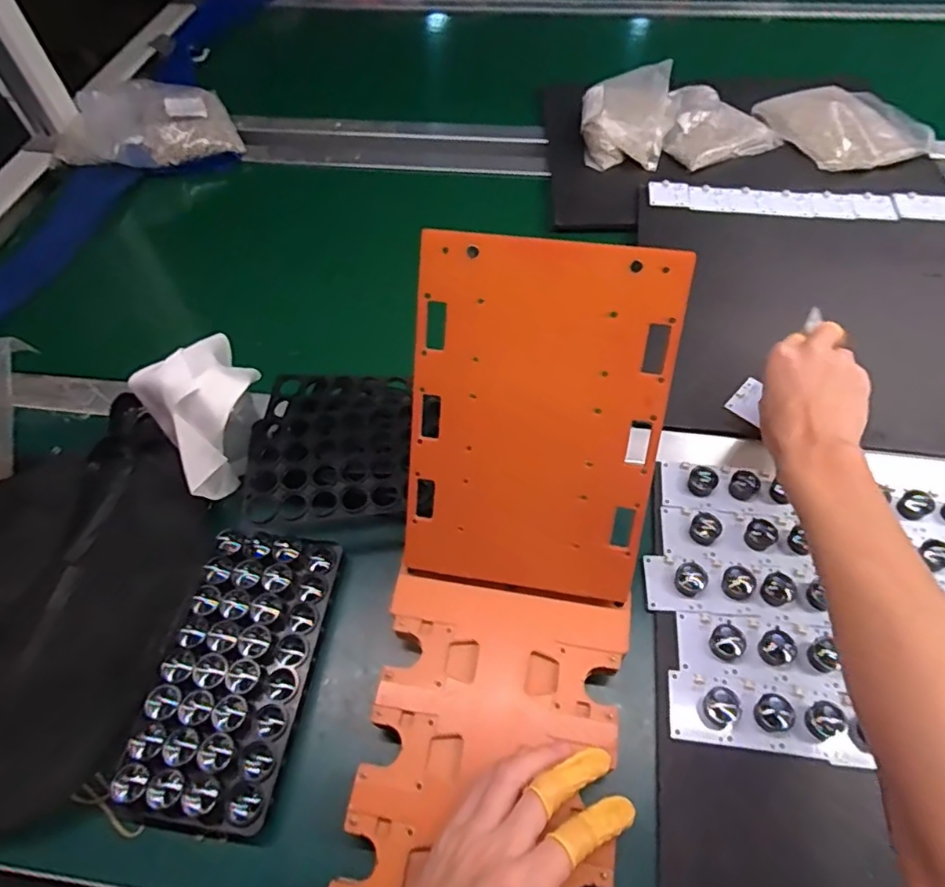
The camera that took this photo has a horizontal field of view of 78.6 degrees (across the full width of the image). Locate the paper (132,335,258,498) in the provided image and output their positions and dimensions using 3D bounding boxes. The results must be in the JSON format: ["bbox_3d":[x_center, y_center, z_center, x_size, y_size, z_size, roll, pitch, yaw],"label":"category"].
[{"bbox_3d":[-0.211,-0.020,0.478,0.089,0.102,0.091,-30,60,-16],"label":"paper"}]

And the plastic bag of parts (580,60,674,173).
[{"bbox_3d":[0.205,-0.439,0.776,0.116,0.054,0.159,5,57,6],"label":"plastic bag of parts"}]

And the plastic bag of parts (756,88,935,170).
[{"bbox_3d":[0.483,-0.423,0.761,0.157,0.026,0.175,-16,57,-8],"label":"plastic bag of parts"}]

